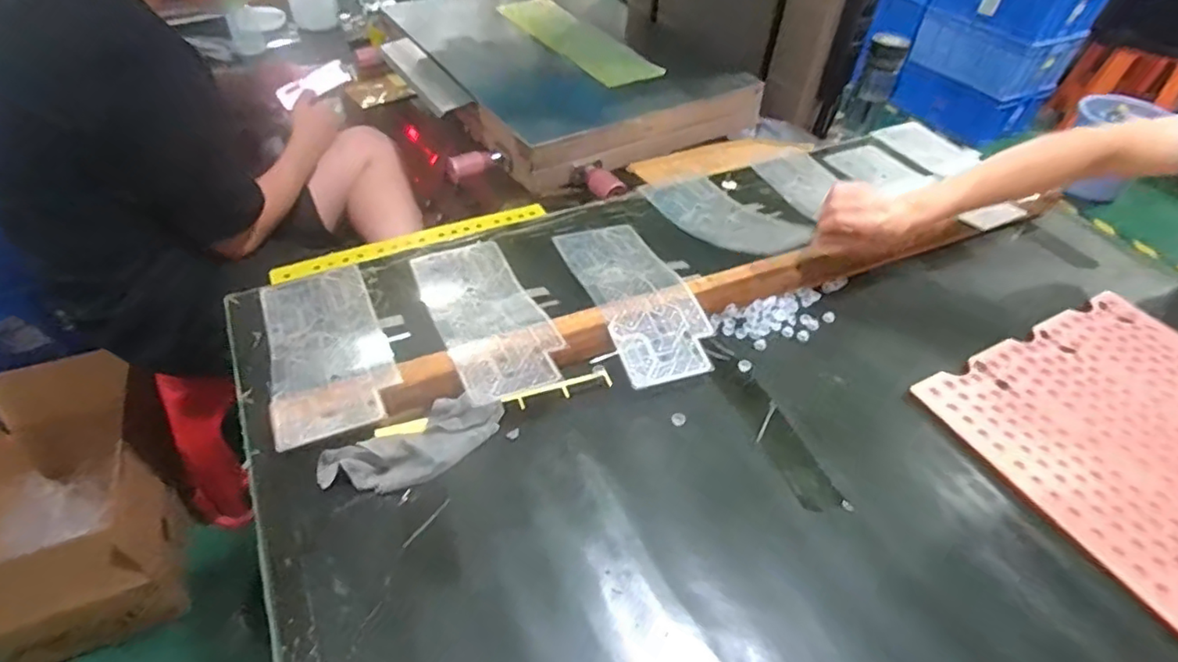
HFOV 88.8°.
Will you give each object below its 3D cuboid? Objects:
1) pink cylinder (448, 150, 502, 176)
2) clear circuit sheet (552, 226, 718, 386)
[{"bbox_3d":[-0.194,-0.294,1.033,0.099,0.028,0.029,-22,51,-23],"label":"pink cylinder"},{"bbox_3d":[0.056,-0.056,0.755,0.124,0.040,0.300,-12,47,-15],"label":"clear circuit sheet"}]

